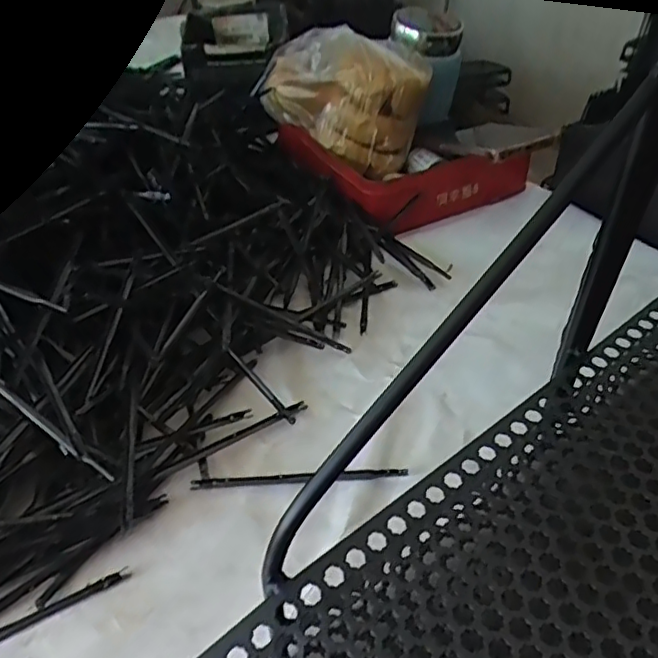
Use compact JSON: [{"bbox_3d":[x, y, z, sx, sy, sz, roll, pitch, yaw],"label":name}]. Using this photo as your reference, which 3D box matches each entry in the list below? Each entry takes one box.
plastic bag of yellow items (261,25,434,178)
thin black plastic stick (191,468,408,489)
[{"bbox_3d":[0.011,-0.239,0.635,0.099,0.113,0.176,-32,51,-31],"label":"plastic bag of yellow items"},{"bbox_3d":[-0.018,0.091,0.374,0.129,0.006,0.007,-1,42,-1],"label":"thin black plastic stick"}]

